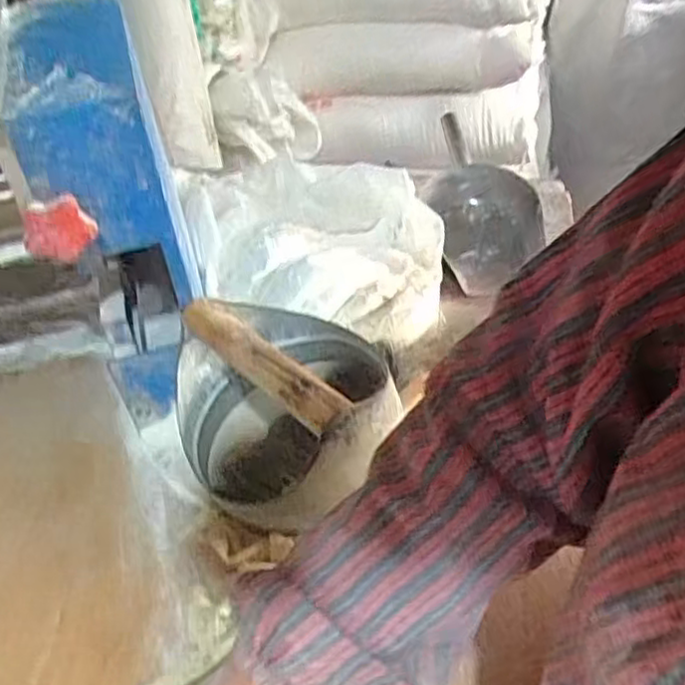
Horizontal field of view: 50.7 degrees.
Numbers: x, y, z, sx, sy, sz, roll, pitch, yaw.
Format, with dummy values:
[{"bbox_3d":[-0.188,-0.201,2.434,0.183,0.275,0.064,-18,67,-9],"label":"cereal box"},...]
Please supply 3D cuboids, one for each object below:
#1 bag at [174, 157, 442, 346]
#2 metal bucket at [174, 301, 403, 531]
[{"bbox_3d":[-0.034,-0.106,0.730,0.257,0.067,0.224,0,44,6],"label":"bag"},{"bbox_3d":[-0.046,0.048,0.567,0.164,0.134,0.176,-6,44,-1],"label":"metal bucket"}]

